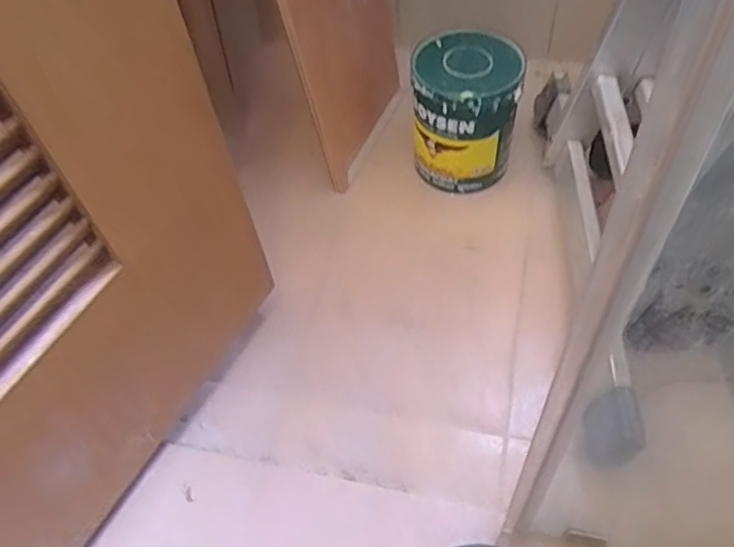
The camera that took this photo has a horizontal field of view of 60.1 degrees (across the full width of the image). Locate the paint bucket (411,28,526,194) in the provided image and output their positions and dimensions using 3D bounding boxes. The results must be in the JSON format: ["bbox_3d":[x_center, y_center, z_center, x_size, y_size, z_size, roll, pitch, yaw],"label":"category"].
[{"bbox_3d":[0.158,-0.248,1.028,0.154,0.225,0.151,-3,54,4],"label":"paint bucket"}]

